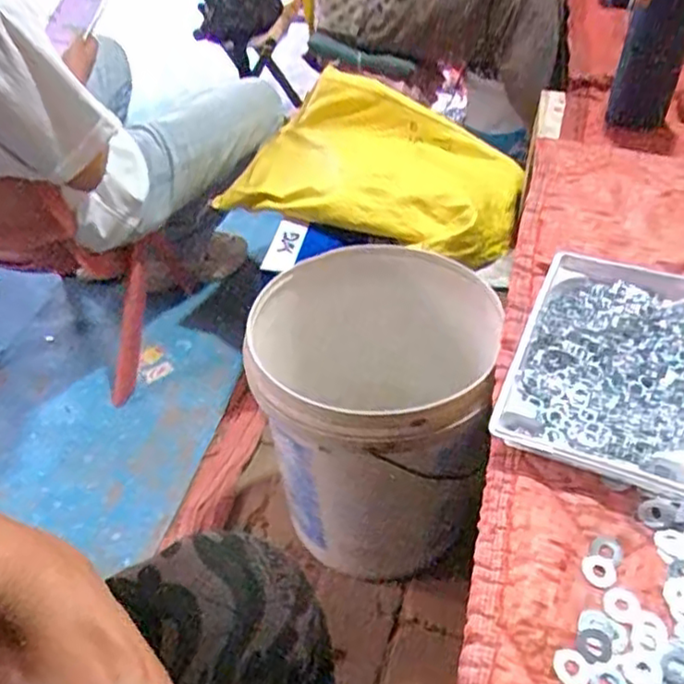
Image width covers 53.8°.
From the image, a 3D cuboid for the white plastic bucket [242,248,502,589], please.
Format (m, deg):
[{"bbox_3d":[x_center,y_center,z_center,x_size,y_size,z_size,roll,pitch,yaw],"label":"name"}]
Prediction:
[{"bbox_3d":[0.049,0.088,0.900,0.289,0.344,0.317,-2,45,2],"label":"white plastic bucket"}]

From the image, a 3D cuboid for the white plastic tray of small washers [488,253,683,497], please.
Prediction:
[{"bbox_3d":[0.232,0.013,0.570,0.157,0.029,0.235,14,47,23],"label":"white plastic tray of small washers"}]

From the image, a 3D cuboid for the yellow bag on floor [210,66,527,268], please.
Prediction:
[{"bbox_3d":[0.048,-0.263,1.000,0.448,0.156,0.254,29,53,29],"label":"yellow bag on floor"}]

